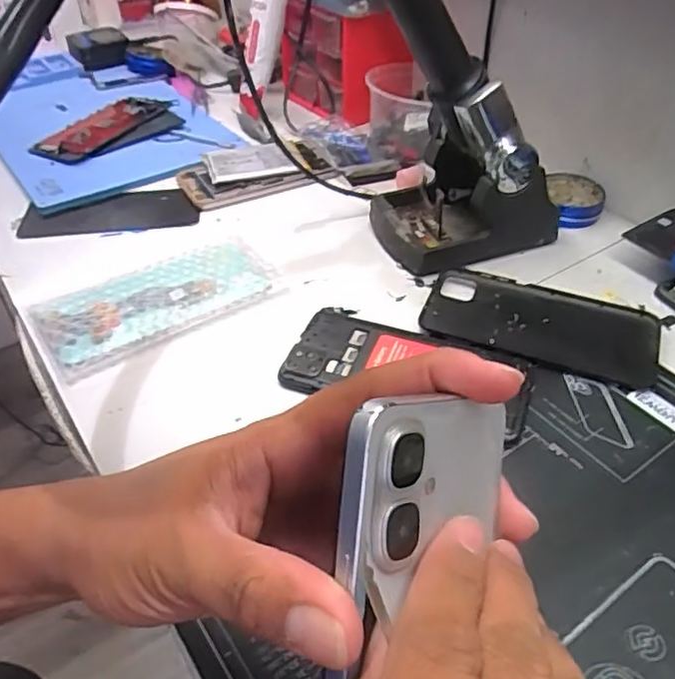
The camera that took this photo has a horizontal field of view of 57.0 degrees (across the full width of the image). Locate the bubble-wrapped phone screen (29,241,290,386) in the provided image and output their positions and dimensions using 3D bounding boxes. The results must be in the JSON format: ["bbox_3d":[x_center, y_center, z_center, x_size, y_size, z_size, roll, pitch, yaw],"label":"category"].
[{"bbox_3d":[-0.132,-0.029,0.468,0.173,0.018,0.079,-27,48,-27],"label":"bubble-wrapped phone screen"}]

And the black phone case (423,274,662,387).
[{"bbox_3d":[0.143,-0.010,0.443,0.157,0.010,0.084,11,43,13],"label":"black phone case"}]

